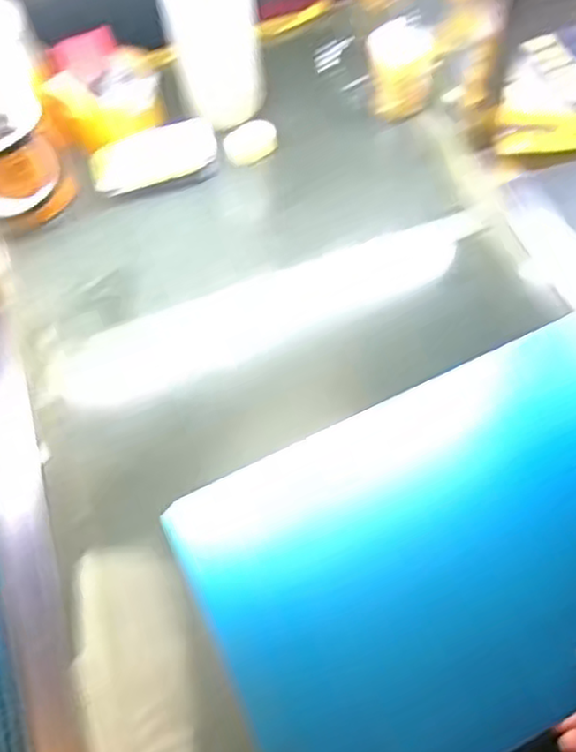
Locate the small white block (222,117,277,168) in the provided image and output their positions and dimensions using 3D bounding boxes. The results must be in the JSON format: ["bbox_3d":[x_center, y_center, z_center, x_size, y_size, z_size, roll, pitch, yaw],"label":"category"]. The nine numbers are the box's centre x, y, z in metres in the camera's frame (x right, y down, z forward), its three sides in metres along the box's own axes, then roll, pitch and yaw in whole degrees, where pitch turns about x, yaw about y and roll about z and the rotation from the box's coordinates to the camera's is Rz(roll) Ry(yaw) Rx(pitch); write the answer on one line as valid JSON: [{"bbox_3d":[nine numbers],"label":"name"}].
[{"bbox_3d":[-0.039,-0.241,0.718,0.054,0.025,0.034,-24,60,-10],"label":"small white block"}]

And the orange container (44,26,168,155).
[{"bbox_3d":[-0.187,-0.291,0.710,0.103,0.067,0.105,-26,61,-11],"label":"orange container"}]

